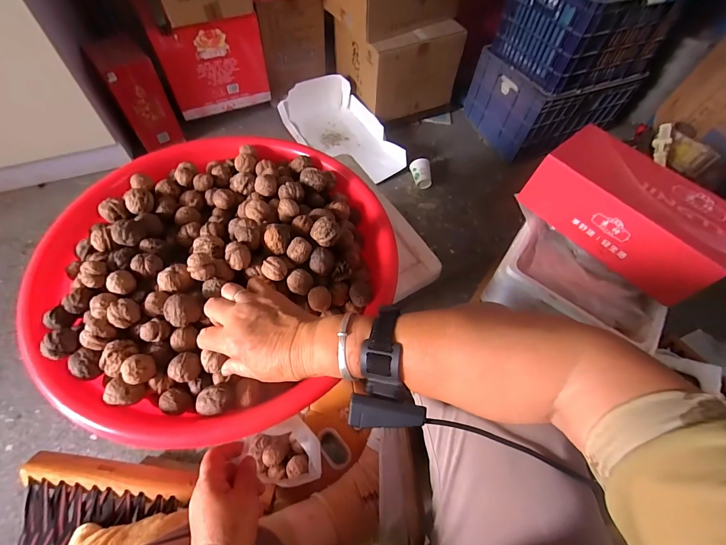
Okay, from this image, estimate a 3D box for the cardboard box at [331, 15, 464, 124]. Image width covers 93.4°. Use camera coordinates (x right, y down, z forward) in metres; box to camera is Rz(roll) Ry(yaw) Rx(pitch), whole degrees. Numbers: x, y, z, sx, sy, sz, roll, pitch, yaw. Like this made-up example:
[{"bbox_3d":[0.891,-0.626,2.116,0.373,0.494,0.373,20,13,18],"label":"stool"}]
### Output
[{"bbox_3d":[0.131,-0.842,1.344,0.363,0.274,0.357,-20,62,-16],"label":"cardboard box"}]

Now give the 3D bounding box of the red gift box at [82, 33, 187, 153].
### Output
[{"bbox_3d":[-0.731,-0.574,1.122,0.153,0.305,0.140,-34,67,-22],"label":"red gift box"}]

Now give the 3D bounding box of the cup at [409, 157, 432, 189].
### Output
[{"bbox_3d":[0.208,-0.348,1.218,0.069,0.065,0.091,-7,59,-9],"label":"cup"}]

